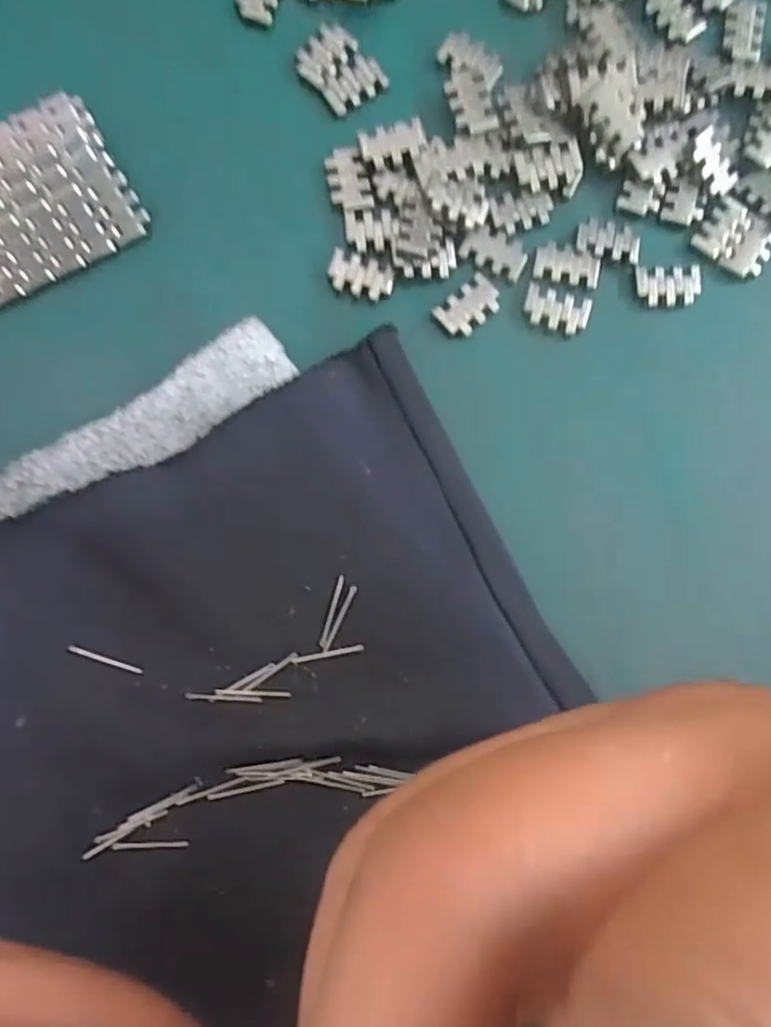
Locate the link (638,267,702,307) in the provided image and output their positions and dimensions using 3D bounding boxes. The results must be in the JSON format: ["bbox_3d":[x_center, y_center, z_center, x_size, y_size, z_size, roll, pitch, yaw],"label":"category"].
[{"bbox_3d":[0.088,-0.070,0.210,0.020,0.004,0.012,-2,83,-2],"label":"link"}]

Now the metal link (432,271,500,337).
[{"bbox_3d":[0.027,-0.064,0.208,0.022,0.004,0.012,-40,86,-6],"label":"metal link"}]

